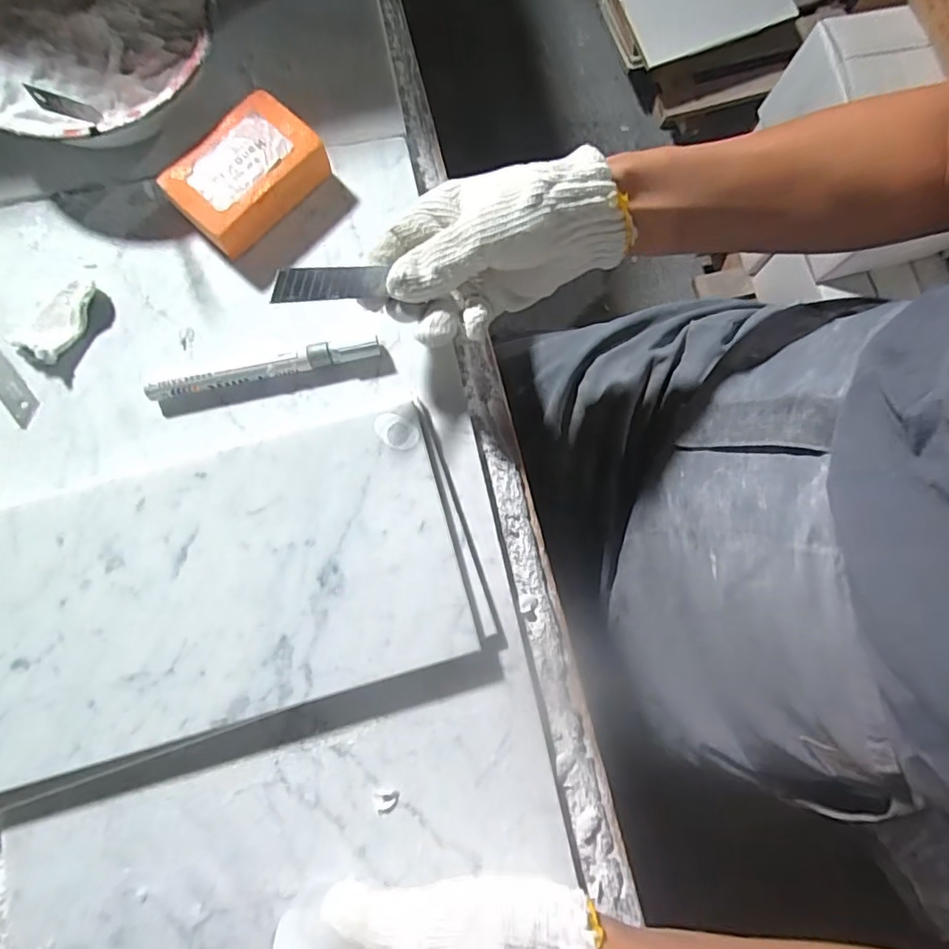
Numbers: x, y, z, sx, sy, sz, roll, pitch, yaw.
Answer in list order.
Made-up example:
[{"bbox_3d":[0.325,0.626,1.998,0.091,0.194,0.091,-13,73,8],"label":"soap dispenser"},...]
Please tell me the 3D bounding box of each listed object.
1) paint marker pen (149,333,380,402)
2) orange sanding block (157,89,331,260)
[{"bbox_3d":[-0.130,-0.067,0.347,0.142,0.016,0.014,-14,80,-2],"label":"paint marker pen"},{"bbox_3d":[-0.150,-0.196,0.363,0.060,0.031,0.093,43,83,7],"label":"orange sanding block"}]

